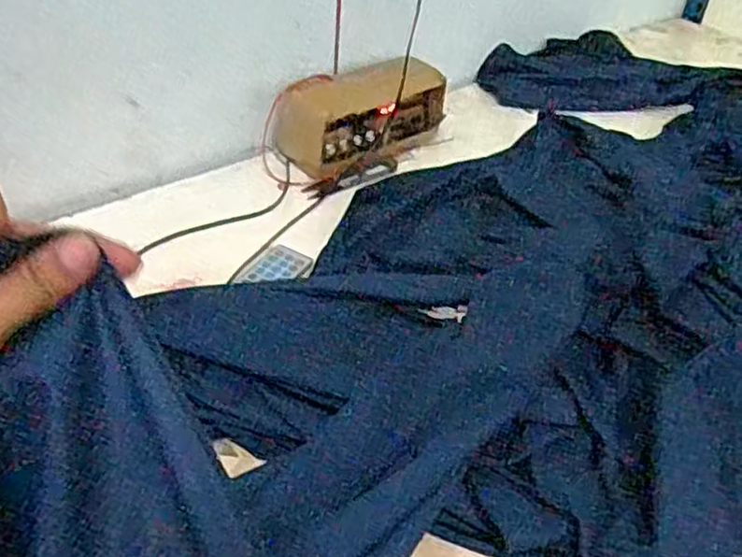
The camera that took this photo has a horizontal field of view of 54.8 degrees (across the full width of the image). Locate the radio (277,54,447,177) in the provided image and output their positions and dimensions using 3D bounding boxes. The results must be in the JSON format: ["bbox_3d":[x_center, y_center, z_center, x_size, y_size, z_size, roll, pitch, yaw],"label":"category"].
[{"bbox_3d":[-0.006,-0.184,0.790,0.190,0.081,0.076,-25,49,-31],"label":"radio"}]

